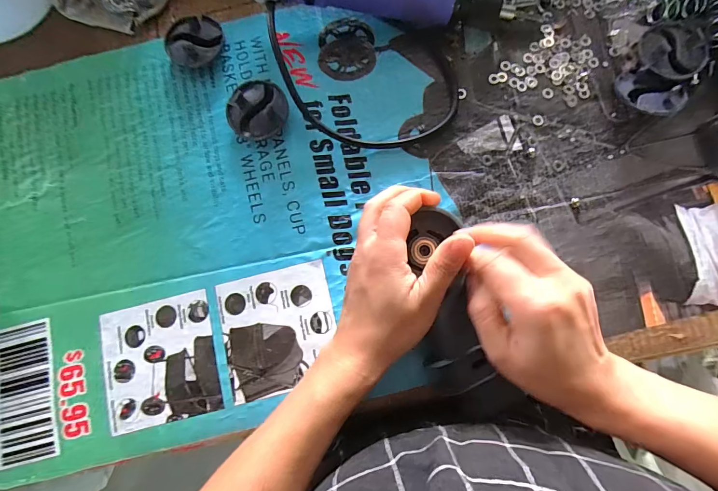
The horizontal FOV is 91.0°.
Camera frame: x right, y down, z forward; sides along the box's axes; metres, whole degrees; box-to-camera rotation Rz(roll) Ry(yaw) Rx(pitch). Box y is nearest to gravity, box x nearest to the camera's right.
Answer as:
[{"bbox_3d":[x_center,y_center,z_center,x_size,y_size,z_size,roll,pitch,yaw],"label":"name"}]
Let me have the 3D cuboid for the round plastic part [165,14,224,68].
[{"bbox_3d":[-0.160,-0.200,0.344,0.052,0.021,0.047,-12,80,0],"label":"round plastic part"}]

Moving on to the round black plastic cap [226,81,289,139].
[{"bbox_3d":[-0.094,-0.127,0.329,0.054,0.025,0.051,0,81,2],"label":"round black plastic cap"}]

